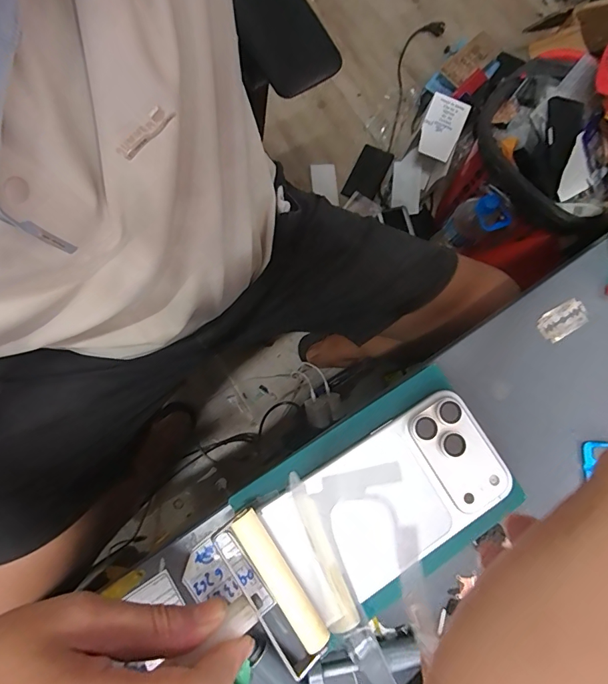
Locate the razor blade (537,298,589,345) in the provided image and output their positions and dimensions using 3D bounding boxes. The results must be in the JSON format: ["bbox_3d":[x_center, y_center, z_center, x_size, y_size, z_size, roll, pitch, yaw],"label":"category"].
[{"bbox_3d":[0.198,-0.016,0.316,0.041,0.004,0.023,-32,90,-6],"label":"razor blade"}]

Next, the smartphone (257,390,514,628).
[{"bbox_3d":[0.054,0.099,0.258,0.144,0.011,0.078,-33,81,-4],"label":"smartphone"}]

